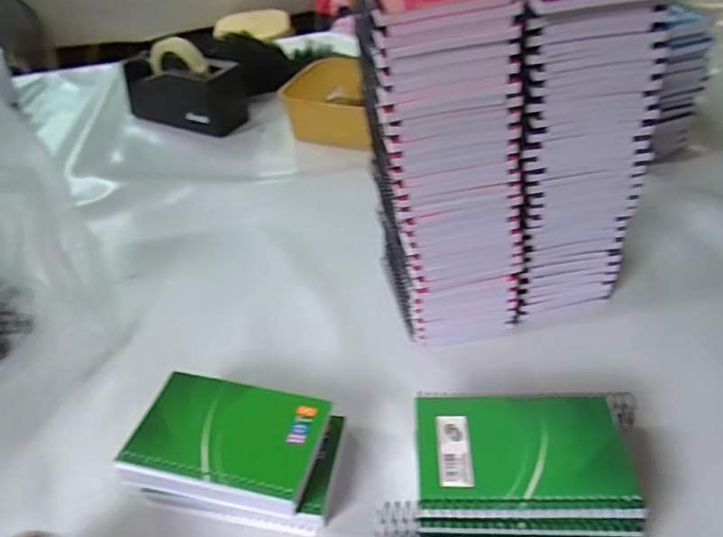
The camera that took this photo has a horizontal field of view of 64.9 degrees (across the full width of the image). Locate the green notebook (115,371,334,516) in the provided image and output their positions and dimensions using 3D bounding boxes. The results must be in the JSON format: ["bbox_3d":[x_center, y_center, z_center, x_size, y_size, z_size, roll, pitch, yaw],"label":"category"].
[{"bbox_3d":[-0.092,0.119,0.399,0.125,0.022,0.084,5,42,12],"label":"green notebook"}]

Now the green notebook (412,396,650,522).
[{"bbox_3d":[0.101,0.115,0.358,0.127,0.008,0.085,0,39,5],"label":"green notebook"}]

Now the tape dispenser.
[{"bbox_3d":[-0.279,-0.286,0.890,0.188,0.128,0.087,20,47,27],"label":"tape dispenser"}]

